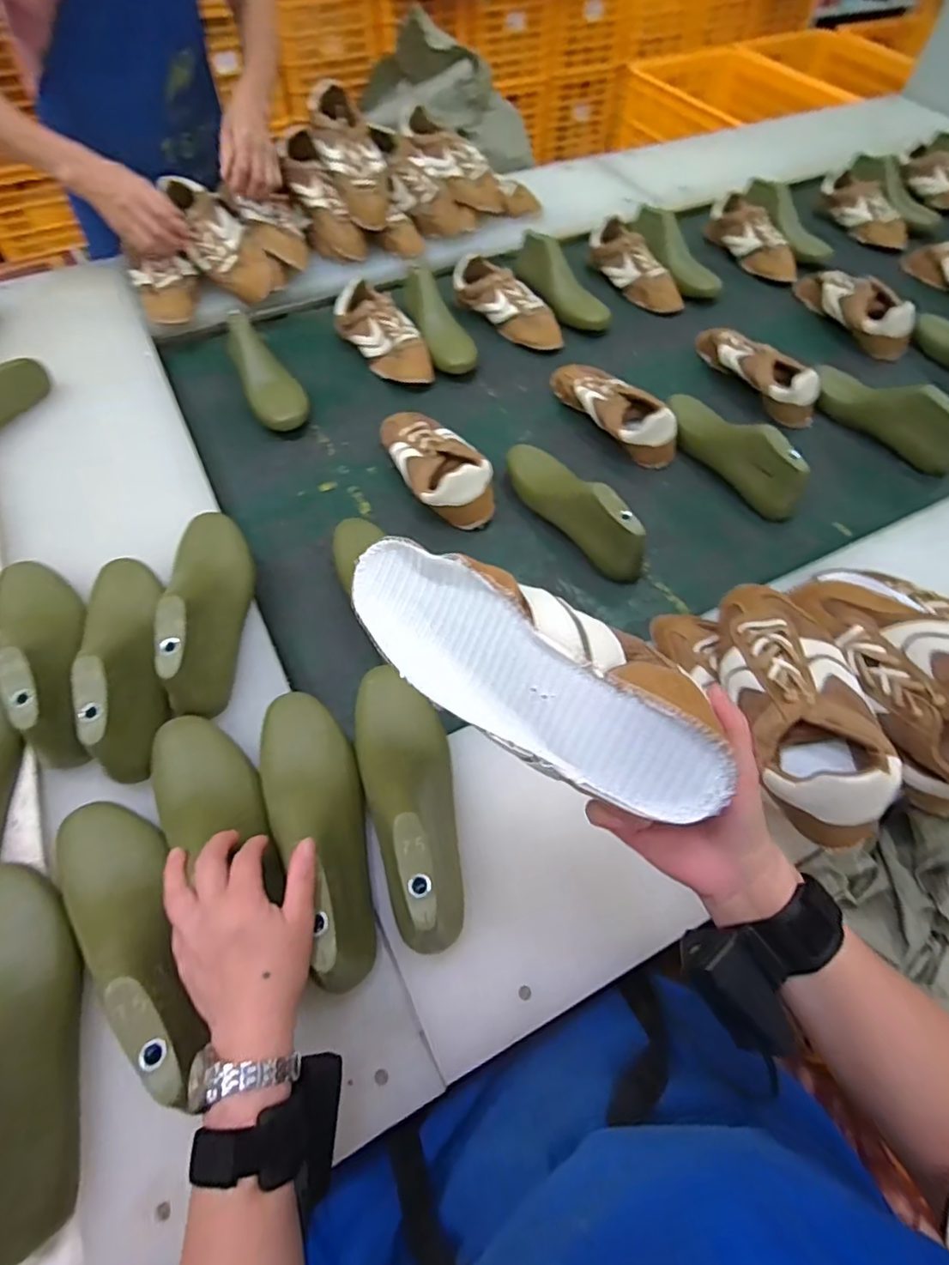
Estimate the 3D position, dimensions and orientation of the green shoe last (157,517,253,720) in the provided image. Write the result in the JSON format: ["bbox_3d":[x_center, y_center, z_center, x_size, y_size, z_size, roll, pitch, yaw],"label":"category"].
[{"bbox_3d":[-0.273,-0.037,0.596,0.074,0.081,0.246,-10,59,-6],"label":"green shoe last"}]

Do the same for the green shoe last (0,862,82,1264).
[{"bbox_3d":[-0.320,0.271,0.403,0.069,0.084,0.240,-23,61,-14],"label":"green shoe last"}]

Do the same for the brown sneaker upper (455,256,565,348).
[{"bbox_3d":[0.060,-0.557,1.000,0.090,0.064,0.228,-38,66,-21],"label":"brown sneaker upper"}]

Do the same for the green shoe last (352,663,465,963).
[{"bbox_3d":[-0.052,0.130,0.500,0.081,0.093,0.248,-14,59,-9],"label":"green shoe last"}]

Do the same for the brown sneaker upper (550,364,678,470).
[{"bbox_3d":[0.198,-0.331,0.861,0.084,0.063,0.237,-28,62,-16],"label":"brown sneaker upper"}]

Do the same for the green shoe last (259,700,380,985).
[{"bbox_3d":[-0.127,0.159,0.485,0.076,0.083,0.236,-17,55,-12],"label":"green shoe last"}]

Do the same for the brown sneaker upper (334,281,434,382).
[{"bbox_3d":[-0.140,-0.476,0.940,0.093,0.058,0.221,-36,78,-22],"label":"brown sneaker upper"}]

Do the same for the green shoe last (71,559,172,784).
[{"bbox_3d":[-0.328,0.014,0.557,0.066,0.066,0.246,-19,60,-11],"label":"green shoe last"}]

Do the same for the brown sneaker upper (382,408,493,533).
[{"bbox_3d":[-0.057,-0.239,0.791,0.090,0.072,0.225,-24,61,-14],"label":"brown sneaker upper"}]

